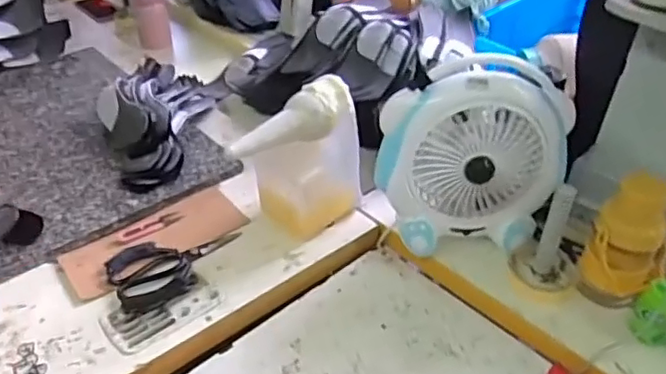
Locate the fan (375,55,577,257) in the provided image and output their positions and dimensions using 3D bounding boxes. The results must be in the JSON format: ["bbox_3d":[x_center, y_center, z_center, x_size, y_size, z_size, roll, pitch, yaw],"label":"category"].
[{"bbox_3d":[0.186,-0.040,0.805,0.242,0.249,0.097,5,38,7],"label":"fan"}]

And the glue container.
[{"bbox_3d":[-0.053,-0.030,0.871,0.187,0.204,0.084,-20,42,-23],"label":"glue container"}]

